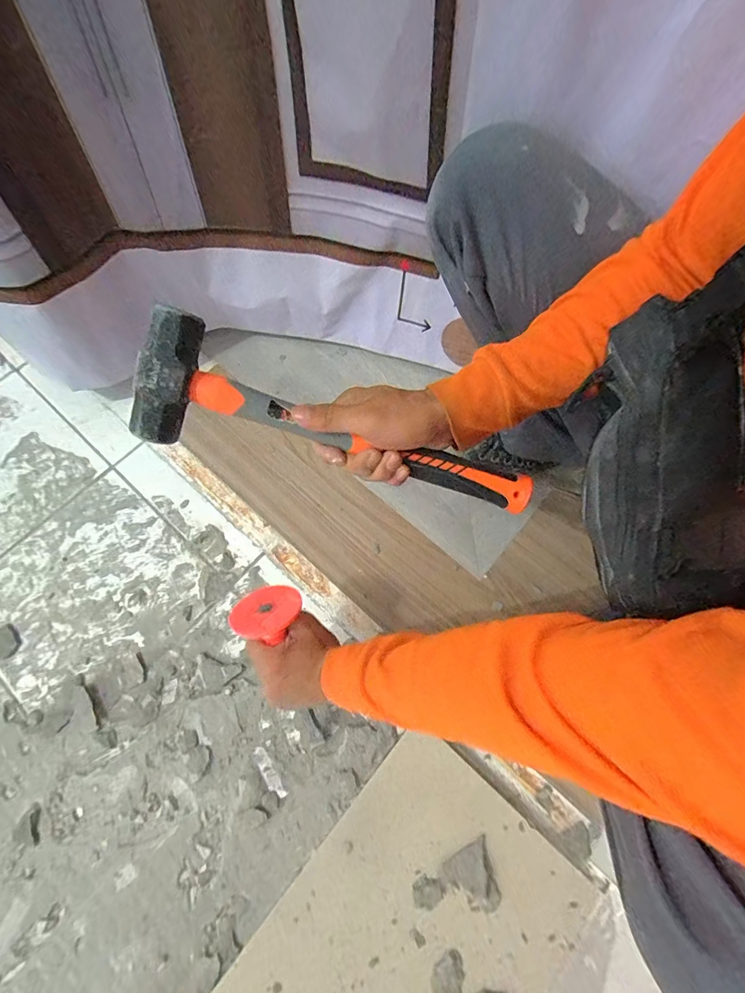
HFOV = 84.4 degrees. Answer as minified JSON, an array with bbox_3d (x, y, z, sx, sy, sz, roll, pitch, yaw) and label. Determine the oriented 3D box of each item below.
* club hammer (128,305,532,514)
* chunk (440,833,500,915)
[{"bbox_3d":[-0.016,-0.053,0.374,0.352,0.046,0.100,17,105,-13],"label":"club hammer"},{"bbox_3d":[0.117,0.448,0.477,0.063,0.011,0.062,-24,70,-9],"label":"chunk"}]

